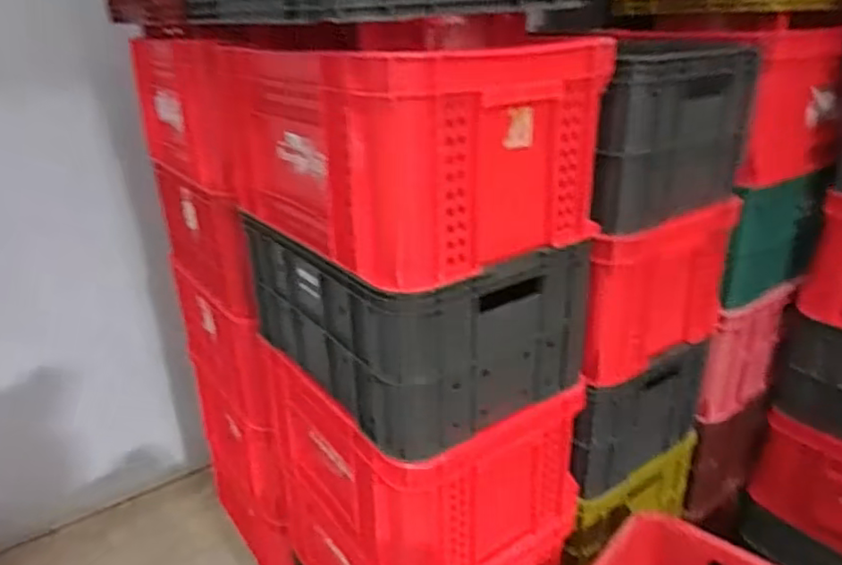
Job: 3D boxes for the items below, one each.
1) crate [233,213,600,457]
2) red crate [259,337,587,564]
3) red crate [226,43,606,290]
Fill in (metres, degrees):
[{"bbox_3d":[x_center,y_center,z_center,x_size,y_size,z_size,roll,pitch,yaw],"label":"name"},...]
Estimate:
[{"bbox_3d":[-0.019,0.015,0.970,0.333,0.221,0.448,-17,28,-30],"label":"crate"},{"bbox_3d":[-0.004,0.268,1.062,0.343,0.295,0.423,-17,28,-30],"label":"red crate"},{"bbox_3d":[-0.033,-0.205,0.863,0.353,0.242,0.465,-17,28,-30],"label":"red crate"}]

